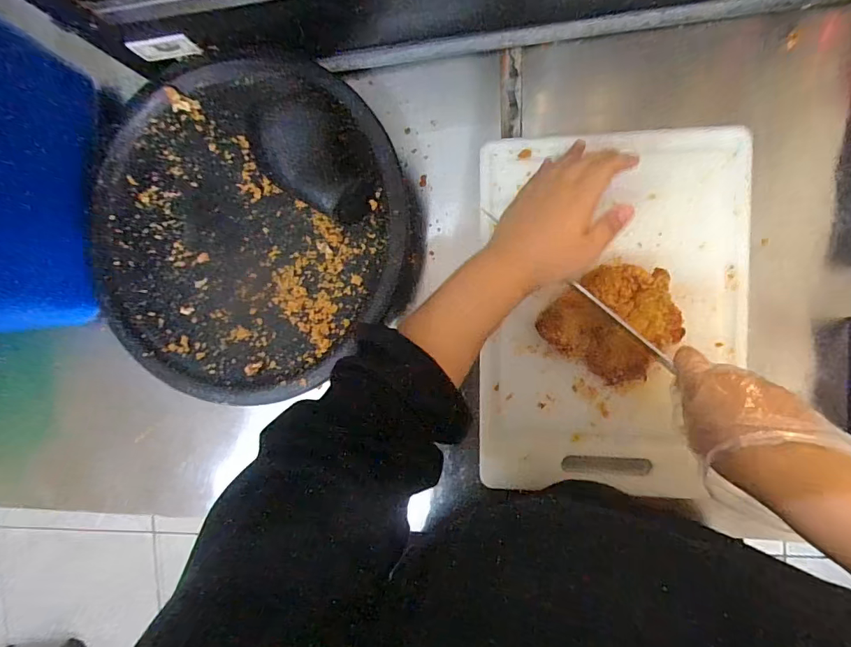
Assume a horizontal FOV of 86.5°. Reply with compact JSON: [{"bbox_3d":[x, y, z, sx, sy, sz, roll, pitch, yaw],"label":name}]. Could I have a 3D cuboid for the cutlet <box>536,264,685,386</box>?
[{"bbox_3d":[0.174,-0.006,0.420,0.107,0.032,0.104,36,97,6],"label":"cutlet"}]

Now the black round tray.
[{"bbox_3d":[-0.183,-0.092,0.449,0.320,0.052,0.330,0,93,9],"label":"black round tray"}]

